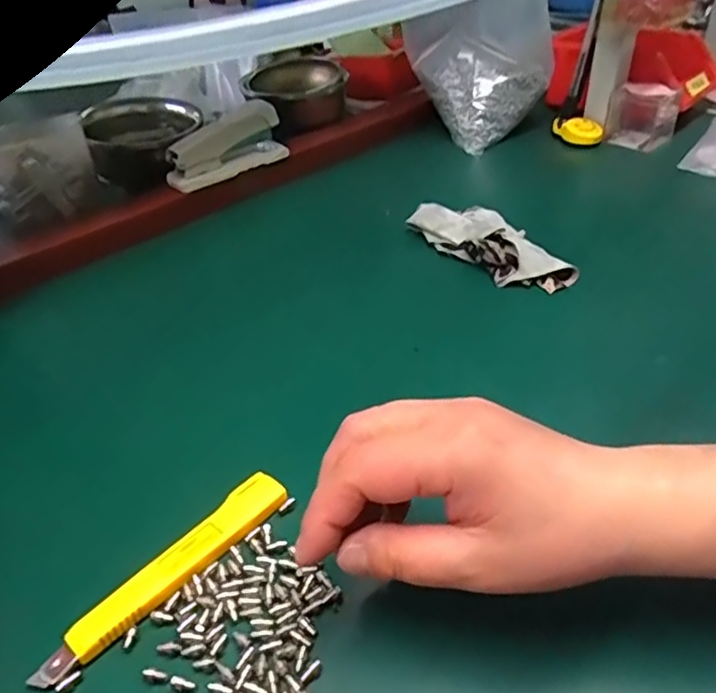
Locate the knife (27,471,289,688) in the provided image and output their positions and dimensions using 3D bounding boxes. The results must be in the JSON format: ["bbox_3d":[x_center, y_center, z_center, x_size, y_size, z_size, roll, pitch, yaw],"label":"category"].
[{"bbox_3d":[-0.085,0.100,0.288,0.021,0.008,0.127,27,46,32],"label":"knife"}]

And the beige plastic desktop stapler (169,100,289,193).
[{"bbox_3d":[-0.130,-0.197,0.614,0.119,0.060,0.025,-29,44,-29],"label":"beige plastic desktop stapler"}]

